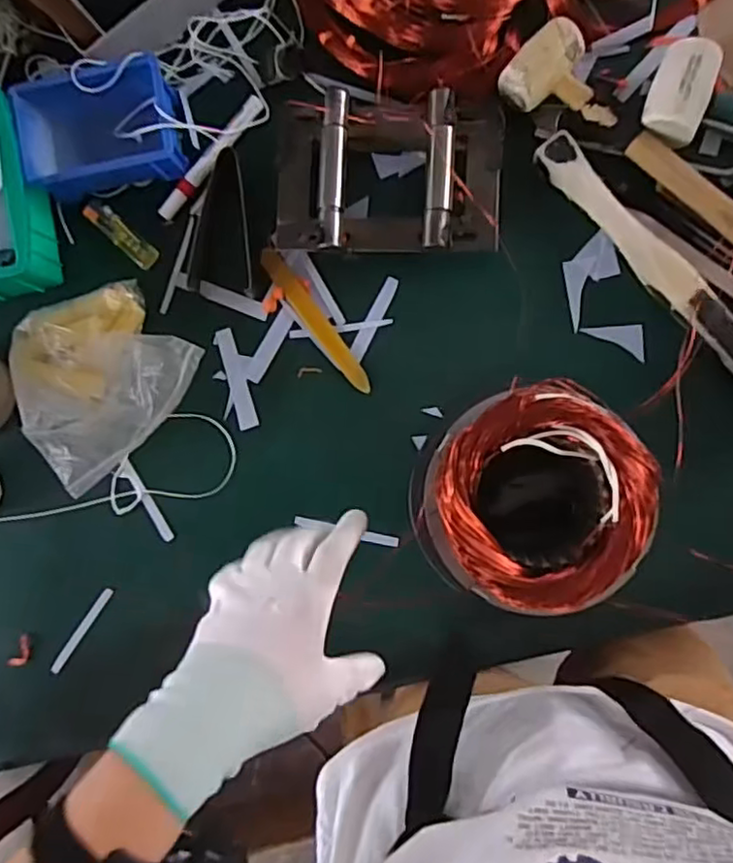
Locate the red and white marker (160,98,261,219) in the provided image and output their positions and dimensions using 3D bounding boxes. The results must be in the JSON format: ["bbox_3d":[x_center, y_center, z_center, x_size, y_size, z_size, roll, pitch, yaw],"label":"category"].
[{"bbox_3d":[-0.150,-0.262,0.610,0.020,0.016,0.143,43,94,6],"label":"red and white marker"}]

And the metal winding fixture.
[{"bbox_3d":[0.020,-0.229,0.575,0.200,0.049,0.143,3,89,7],"label":"metal winding fixture"}]

